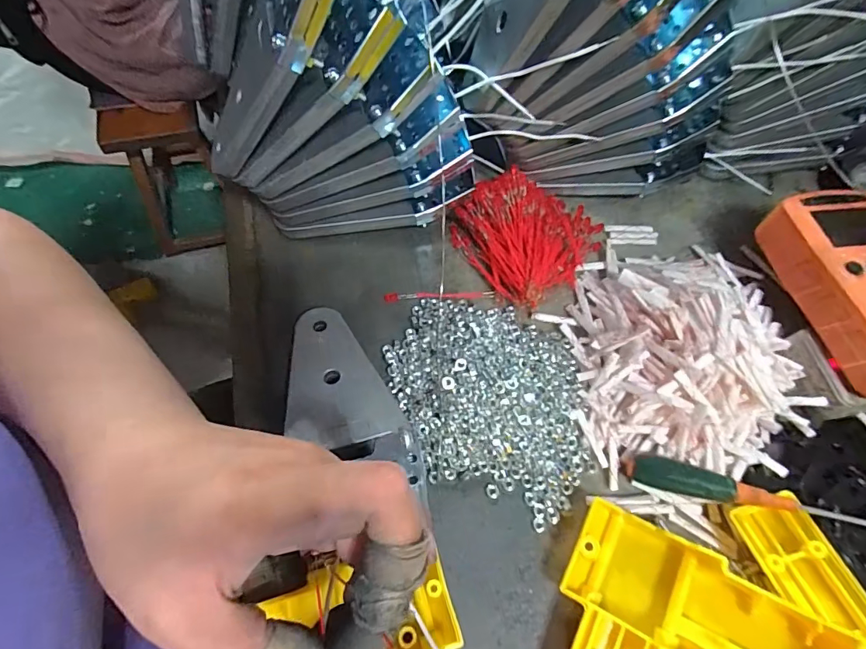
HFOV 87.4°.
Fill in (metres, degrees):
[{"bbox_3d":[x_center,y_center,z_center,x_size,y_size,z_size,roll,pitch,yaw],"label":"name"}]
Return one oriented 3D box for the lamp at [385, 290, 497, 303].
[{"bbox_3d":[0.004,-0.021,0.302,0.073,0.004,0.007,-2,63,0],"label":"lamp"}]

